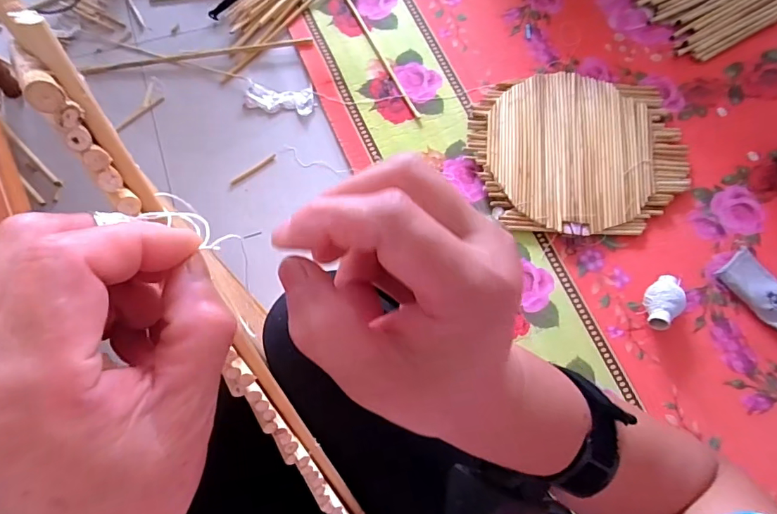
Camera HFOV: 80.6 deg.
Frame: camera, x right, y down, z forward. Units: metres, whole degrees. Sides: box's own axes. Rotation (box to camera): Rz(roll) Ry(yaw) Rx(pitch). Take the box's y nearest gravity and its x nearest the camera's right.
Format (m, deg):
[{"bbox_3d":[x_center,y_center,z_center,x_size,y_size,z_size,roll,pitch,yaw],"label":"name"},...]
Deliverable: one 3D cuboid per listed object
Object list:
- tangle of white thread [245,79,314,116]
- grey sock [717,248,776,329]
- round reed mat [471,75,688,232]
[{"bbox_3d":[-0.218,-0.318,0.922,0.138,0.014,0.058,8,73,0],"label":"tangle of white thread"},{"bbox_3d":[0.681,0.072,0.814,0.078,0.032,0.175,-37,78,-12],"label":"grey sock"},{"bbox_3d":[0.352,-0.206,0.873,0.388,0.034,0.325,0,74,3],"label":"round reed mat"}]

